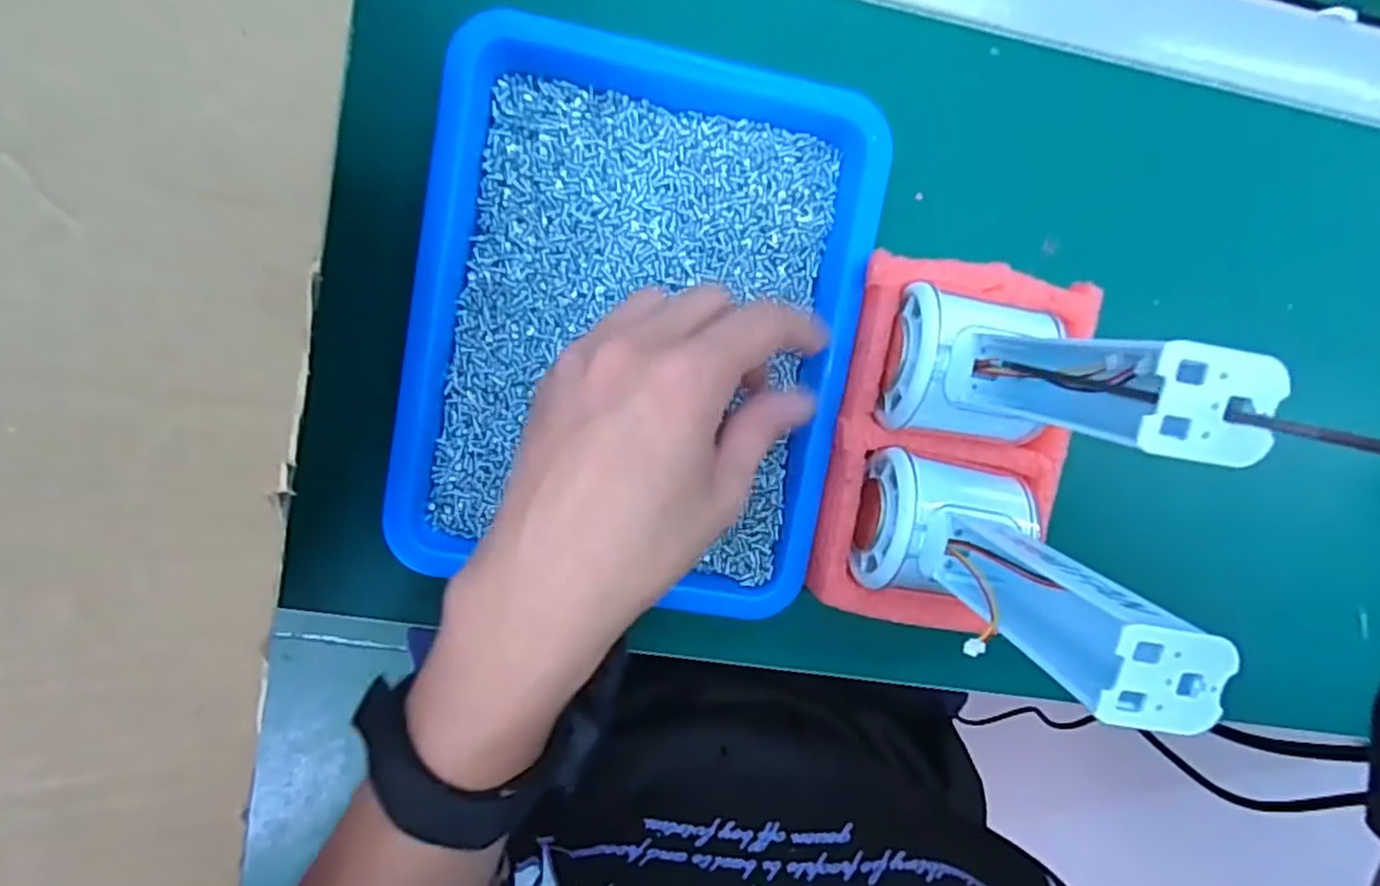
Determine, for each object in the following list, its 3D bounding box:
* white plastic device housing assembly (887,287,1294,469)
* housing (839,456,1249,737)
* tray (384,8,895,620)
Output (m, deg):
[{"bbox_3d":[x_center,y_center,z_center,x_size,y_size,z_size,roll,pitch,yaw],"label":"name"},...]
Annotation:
[{"bbox_3d":[0.111,-0.024,0.215,0.055,0.125,0.052,3,97,-6],"label":"white plastic device housing assembly"},{"bbox_3d":[0.099,0.045,0.217,0.055,0.129,0.058,14,96,-8],"label":"housing"},{"bbox_3d":[-0.020,-0.048,0.285,0.172,0.022,0.217,9,96,-7],"label":"tray"}]

